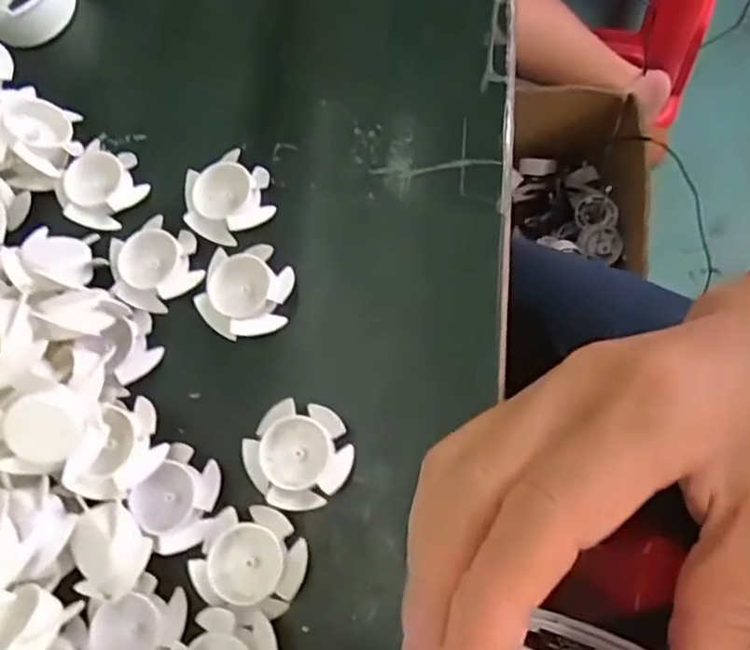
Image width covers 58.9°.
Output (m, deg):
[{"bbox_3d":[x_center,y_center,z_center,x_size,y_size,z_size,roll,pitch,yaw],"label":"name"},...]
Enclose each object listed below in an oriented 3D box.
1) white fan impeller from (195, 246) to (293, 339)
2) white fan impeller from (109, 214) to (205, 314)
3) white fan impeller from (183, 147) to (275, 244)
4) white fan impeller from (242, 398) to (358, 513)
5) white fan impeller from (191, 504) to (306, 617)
[{"bbox_3d":[-0.055,-0.013,0.287,0.038,0.020,0.039,-2,72,6],"label":"white fan impeller"},{"bbox_3d":[-0.097,-0.027,0.294,0.038,0.010,0.035,-2,72,6],"label":"white fan impeller"},{"bbox_3d":[-0.066,-0.056,0.300,0.038,0.015,0.036,-2,72,6],"label":"white fan impeller"},{"bbox_3d":[-0.030,0.051,0.263,0.039,0.015,0.038,-2,72,6],"label":"white fan impeller"},{"bbox_3d":[-0.047,0.088,0.251,0.040,0.013,0.036,10,74,10],"label":"white fan impeller"}]

